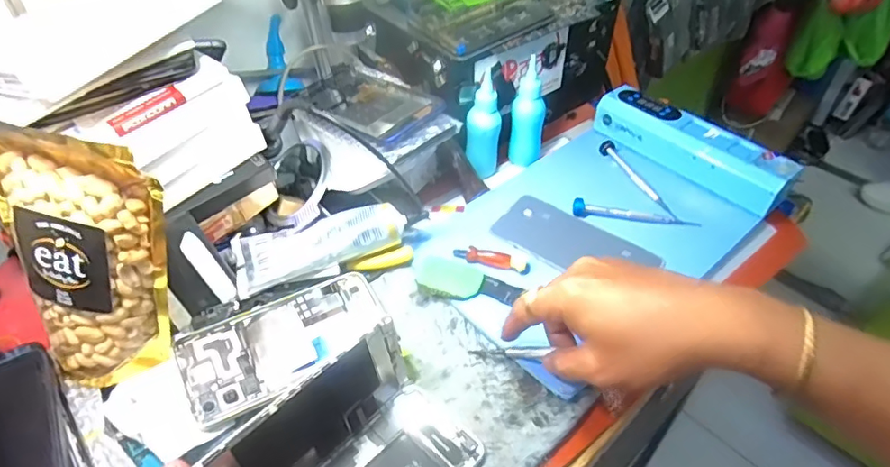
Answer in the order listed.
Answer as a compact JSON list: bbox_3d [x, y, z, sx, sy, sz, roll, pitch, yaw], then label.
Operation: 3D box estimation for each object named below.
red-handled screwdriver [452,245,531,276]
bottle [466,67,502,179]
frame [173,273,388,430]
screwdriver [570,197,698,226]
[{"bbox_3d":[0.042,0.023,0.479,0.067,0.011,0.017,6,44,7],"label":"red-handled screwdriver"},{"bbox_3d":[0.041,-0.113,0.546,0.033,0.111,0.043,6,44,7],"label":"bottle"},{"bbox_3d":[-0.120,0.081,0.413,0.152,0.015,0.075,-22,60,-24],"label":"frame"},{"bbox_3d":[0.183,-0.018,0.514,0.118,0.012,0.017,8,44,8],"label":"screwdriver"}]

